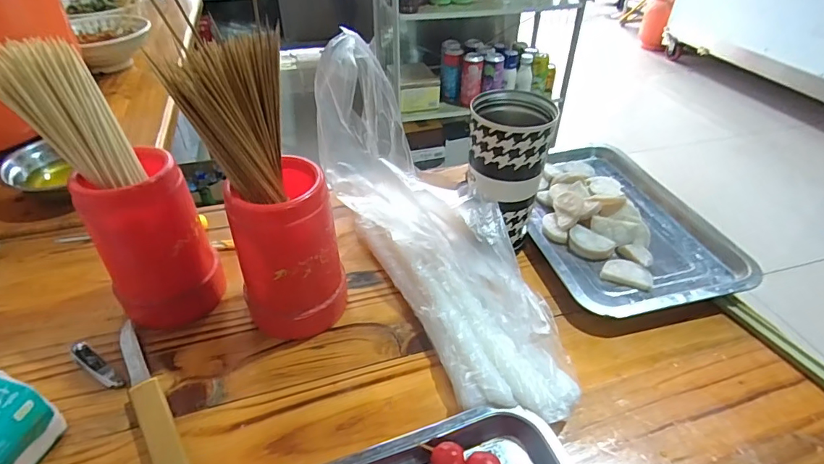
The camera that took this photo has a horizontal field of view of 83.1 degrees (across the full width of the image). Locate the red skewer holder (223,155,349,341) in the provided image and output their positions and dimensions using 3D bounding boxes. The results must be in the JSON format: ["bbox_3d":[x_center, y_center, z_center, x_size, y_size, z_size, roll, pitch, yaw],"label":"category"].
[{"bbox_3d":[-0.110,0.019,0.419,0.086,0.148,0.076,-12,41,-14],"label":"red skewer holder"}]

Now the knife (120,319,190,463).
[{"bbox_3d":[-0.217,0.135,0.384,0.022,0.016,0.174,-26,47,-28],"label":"knife"}]

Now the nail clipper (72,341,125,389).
[{"bbox_3d":[-0.277,0.118,0.408,0.063,0.005,0.013,32,48,15],"label":"nail clipper"}]

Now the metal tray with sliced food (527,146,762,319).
[{"bbox_3d":[0.234,-0.030,0.575,0.208,0.032,0.320,-7,40,-9],"label":"metal tray with sliced food"}]

